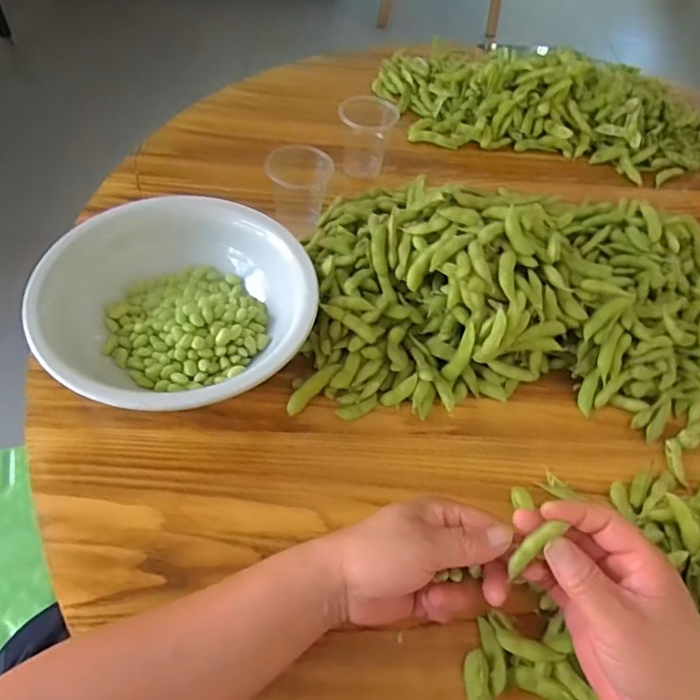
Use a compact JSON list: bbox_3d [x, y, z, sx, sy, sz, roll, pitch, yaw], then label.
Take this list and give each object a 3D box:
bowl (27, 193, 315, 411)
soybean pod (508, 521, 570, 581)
[{"bbox_3d":[-0.139,-0.032,0.467,0.204,0.085,0.201,2,55,-3],"label":"bowl"},{"bbox_3d":[0.107,0.118,0.332,0.011,0.007,0.042,43,105,23],"label":"soybean pod"}]

